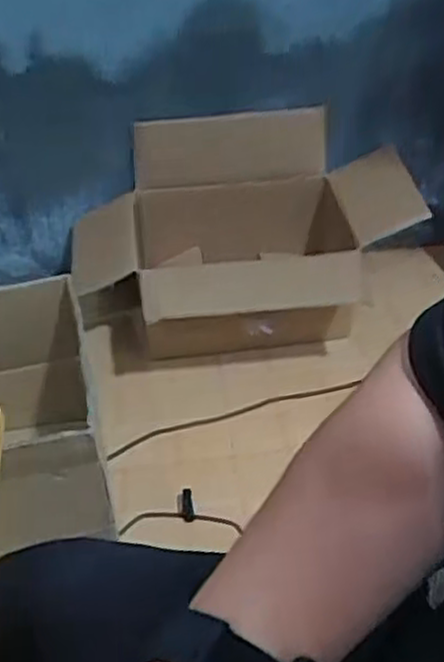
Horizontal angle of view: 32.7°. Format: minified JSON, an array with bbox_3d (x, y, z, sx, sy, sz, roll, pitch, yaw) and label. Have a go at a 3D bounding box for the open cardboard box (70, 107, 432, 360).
[{"bbox_3d":[0.070,-0.145,1.293,0.636,0.307,0.399,-7,40,-6],"label":"open cardboard box"}]

